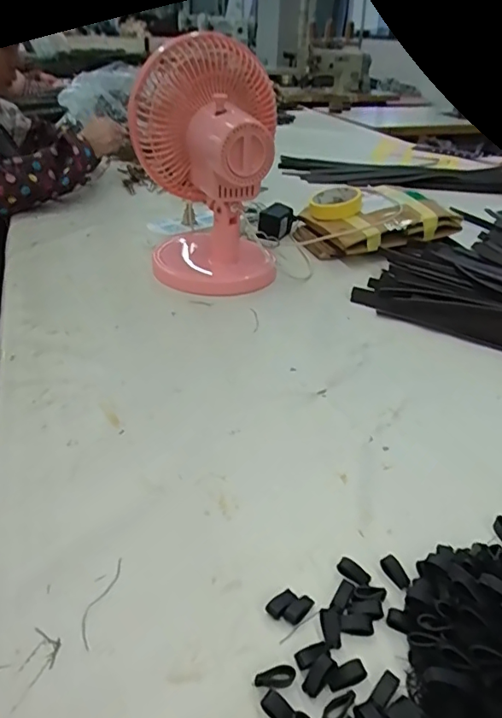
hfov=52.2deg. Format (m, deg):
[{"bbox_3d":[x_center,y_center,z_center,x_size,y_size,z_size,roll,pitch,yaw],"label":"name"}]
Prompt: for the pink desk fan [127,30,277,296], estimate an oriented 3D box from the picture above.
[{"bbox_3d":[-0.063,-0.259,0.714,0.194,0.299,0.154,-1,33,-4],"label":"pink desk fan"}]

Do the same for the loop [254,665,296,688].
[{"bbox_3d":[0.014,0.186,0.300,0.024,0.008,0.009,-3,33,-7],"label":"loop"}]

